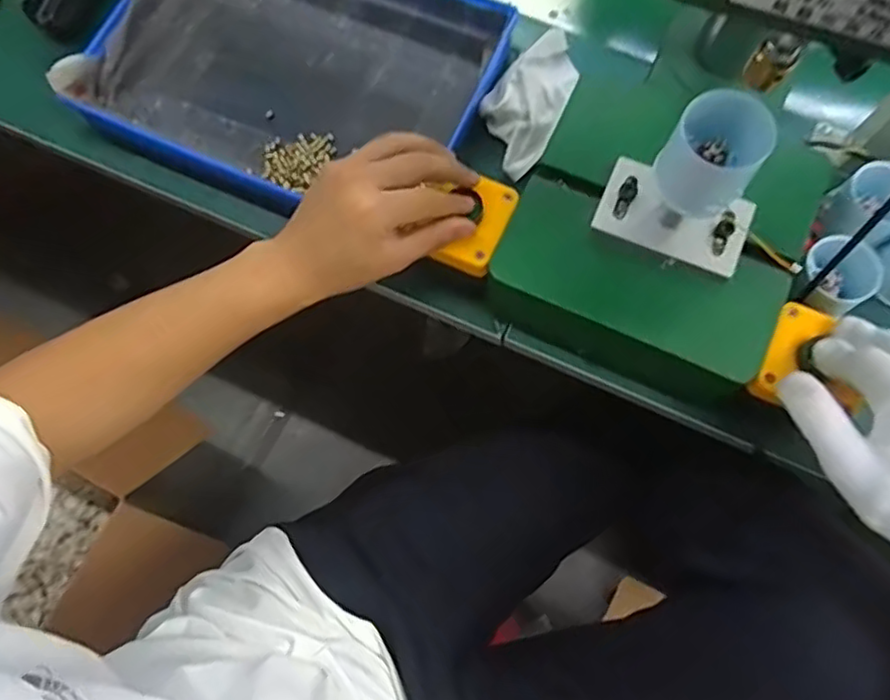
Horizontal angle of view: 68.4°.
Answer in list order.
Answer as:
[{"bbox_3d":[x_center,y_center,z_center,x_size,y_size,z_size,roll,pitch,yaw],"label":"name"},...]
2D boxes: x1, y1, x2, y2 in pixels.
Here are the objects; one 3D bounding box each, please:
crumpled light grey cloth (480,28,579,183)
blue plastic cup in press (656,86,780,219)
[{"bbox_3d":[0.073,-0.217,0.554,0.062,0.023,0.146,25,75,8],"label":"crumpled light grey cloth"},{"bbox_3d":[0.152,-0.111,0.377,0.053,0.047,0.054,39,77,12],"label":"blue plastic cup in press"}]

